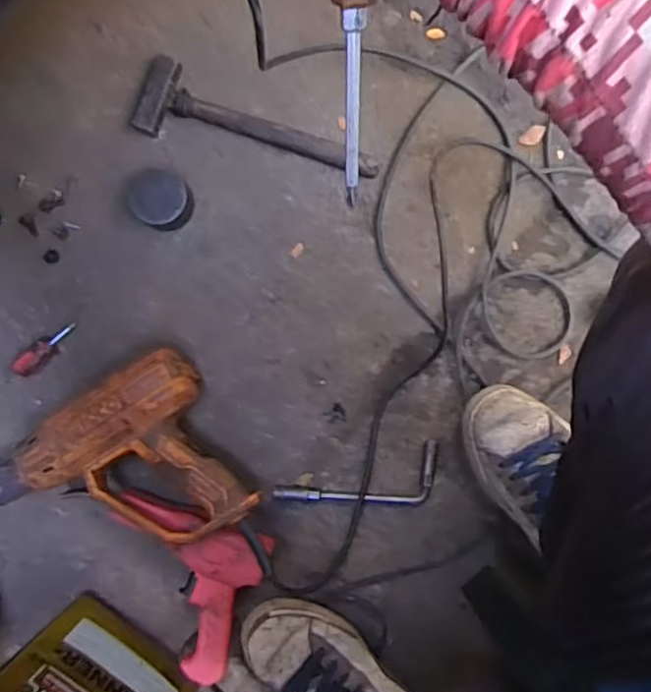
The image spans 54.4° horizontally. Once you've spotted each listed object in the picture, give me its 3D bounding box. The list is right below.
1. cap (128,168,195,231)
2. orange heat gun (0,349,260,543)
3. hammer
[{"bbox_3d":[-0.172,-0.154,0.663,0.057,0.044,0.058,0,87,2],"label":"cap"},{"bbox_3d":[-0.207,0.132,0.637,0.234,0.070,0.180,-29,89,1],"label":"orange heat gun"},{"bbox_3d":[-0.079,-0.216,0.664,0.259,0.030,0.081,28,89,3],"label":"hammer"}]

